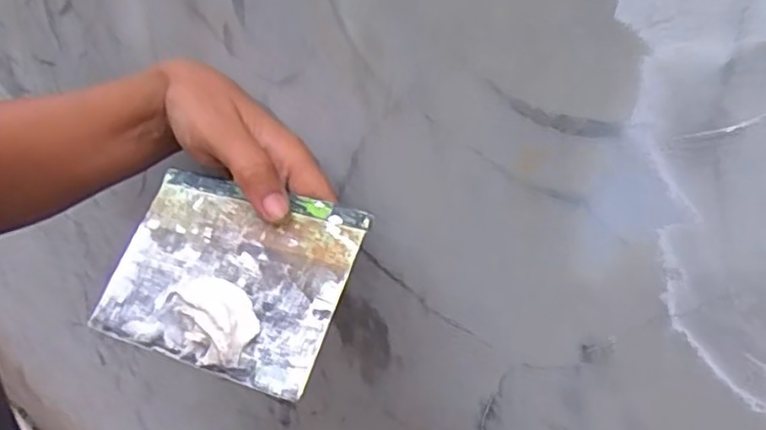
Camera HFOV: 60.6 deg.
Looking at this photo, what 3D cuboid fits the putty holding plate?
[{"bbox_3d":[-0.075,0.025,0.303,0.117,0.013,0.086,13,69,22],"label":"putty holding plate"}]

